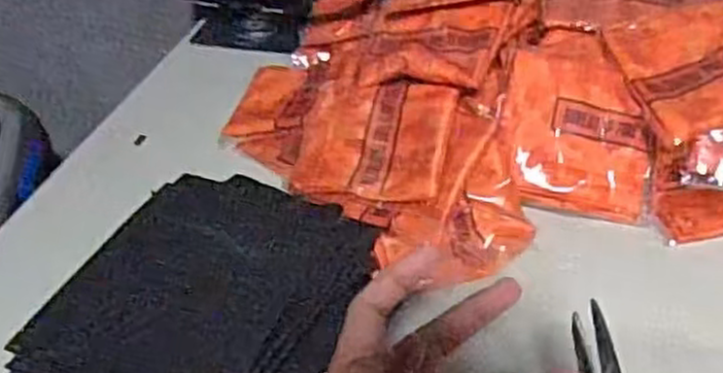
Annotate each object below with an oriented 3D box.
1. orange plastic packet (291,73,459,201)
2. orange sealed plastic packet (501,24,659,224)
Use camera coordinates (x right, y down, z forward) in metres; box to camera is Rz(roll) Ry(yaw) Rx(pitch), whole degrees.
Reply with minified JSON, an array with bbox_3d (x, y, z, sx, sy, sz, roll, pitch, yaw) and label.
[{"bbox_3d":[0.008,-0.042,0.646,0.129,0.011,0.122,6,56,18],"label":"orange plastic packet"},{"bbox_3d":[0.181,-0.056,0.637,0.118,0.022,0.157,6,81,3],"label":"orange sealed plastic packet"}]

